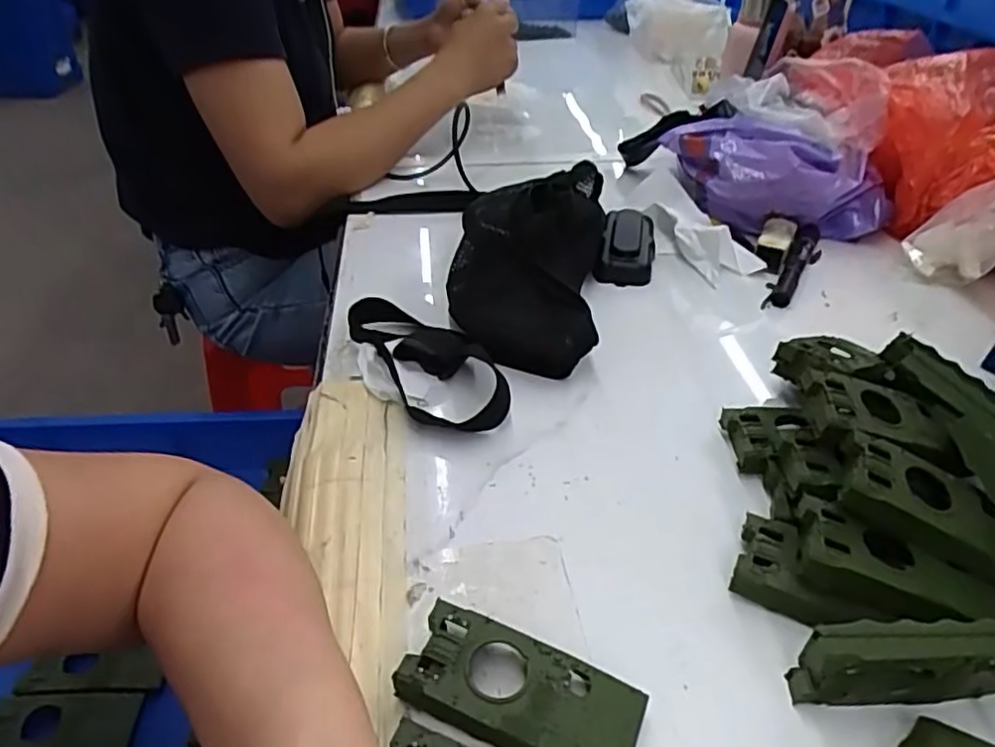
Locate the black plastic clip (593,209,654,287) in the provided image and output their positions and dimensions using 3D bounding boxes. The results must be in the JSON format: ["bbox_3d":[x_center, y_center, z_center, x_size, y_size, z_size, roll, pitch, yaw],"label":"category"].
[{"bbox_3d":[0.121,-0.118,0.625,0.049,0.033,0.094,9,39,11],"label":"black plastic clip"}]

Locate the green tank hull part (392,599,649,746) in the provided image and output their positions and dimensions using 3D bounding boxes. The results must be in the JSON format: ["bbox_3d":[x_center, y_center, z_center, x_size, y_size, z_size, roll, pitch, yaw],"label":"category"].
[{"bbox_3d":[0.010,0.144,0.301,0.103,0.022,0.047,16,41,19],"label":"green tank hull part"}]

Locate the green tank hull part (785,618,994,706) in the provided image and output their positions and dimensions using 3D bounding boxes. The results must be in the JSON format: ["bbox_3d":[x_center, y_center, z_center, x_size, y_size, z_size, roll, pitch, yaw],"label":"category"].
[{"bbox_3d":[0.187,0.130,0.300,0.104,0.051,0.018,-1,38,-2],"label":"green tank hull part"}]

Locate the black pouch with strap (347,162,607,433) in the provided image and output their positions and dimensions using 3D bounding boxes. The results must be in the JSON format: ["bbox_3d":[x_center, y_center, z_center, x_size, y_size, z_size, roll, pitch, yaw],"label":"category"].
[{"bbox_3d":[-0.016,-0.082,0.531,0.209,0.085,0.287,3,38,2],"label":"black pouch with strap"}]

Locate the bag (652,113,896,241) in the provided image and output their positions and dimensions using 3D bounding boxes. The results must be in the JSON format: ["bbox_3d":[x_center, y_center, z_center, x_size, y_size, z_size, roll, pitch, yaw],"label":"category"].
[{"bbox_3d":[0.263,-0.187,0.658,0.225,0.097,0.096,15,41,18],"label":"bag"}]

